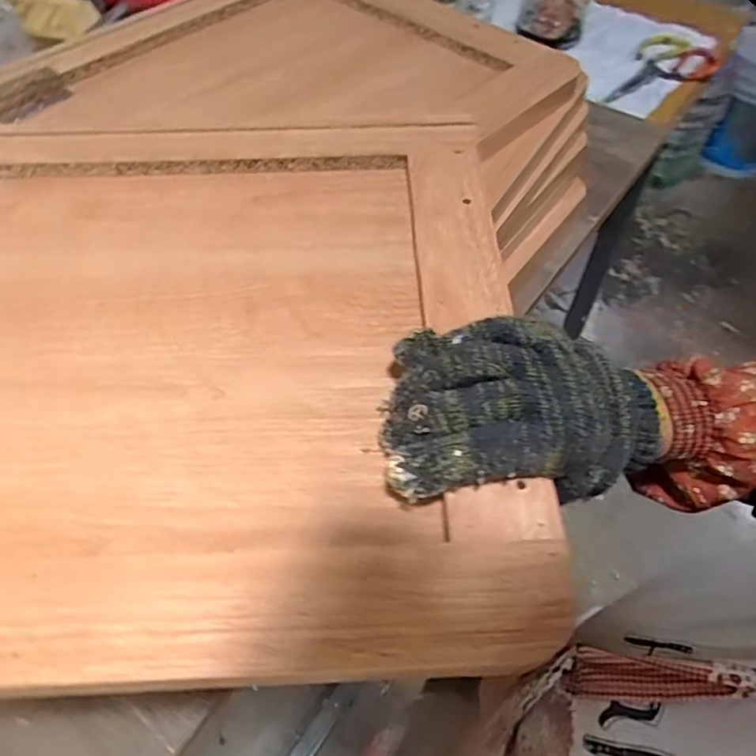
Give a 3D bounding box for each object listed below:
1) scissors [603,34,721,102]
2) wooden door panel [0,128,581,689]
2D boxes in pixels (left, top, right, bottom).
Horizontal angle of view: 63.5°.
[{"bbox_3d":[0.412,-0.444,0.896,0.113,0.024,0.222,33,61,23],"label":"scissors"},{"bbox_3d":[-0.201,-0.025,0.345,0.548,0.025,0.363,-2,54,0],"label":"wooden door panel"}]

